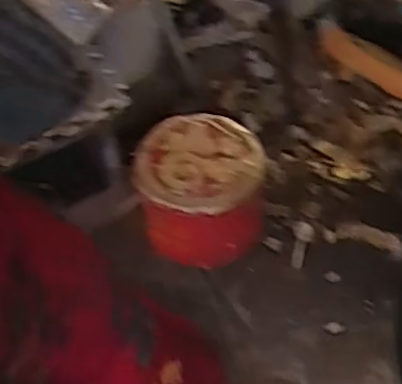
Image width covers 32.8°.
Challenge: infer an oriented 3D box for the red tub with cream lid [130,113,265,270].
[{"bbox_3d":[-0.001,-0.005,1.694,0.304,0.251,0.278,-3,51,3],"label":"red tub with cream lid"}]

